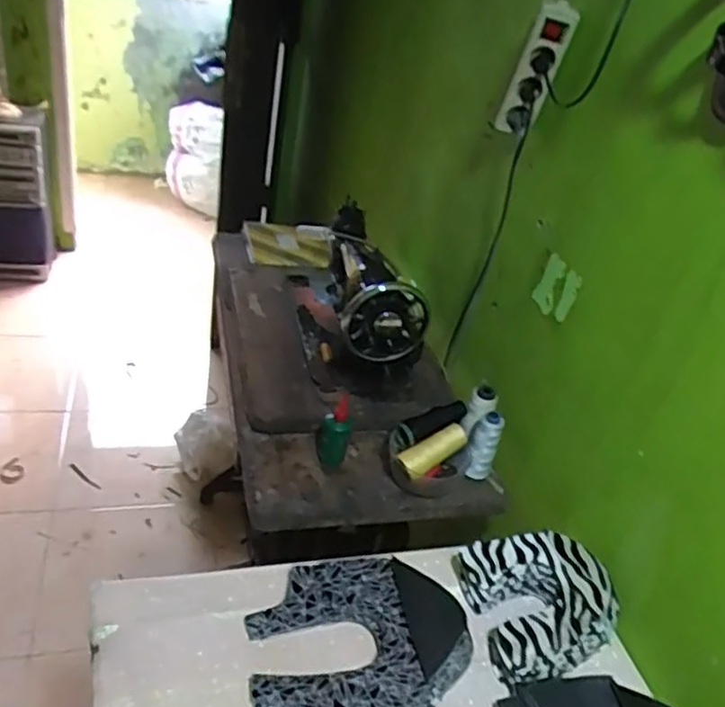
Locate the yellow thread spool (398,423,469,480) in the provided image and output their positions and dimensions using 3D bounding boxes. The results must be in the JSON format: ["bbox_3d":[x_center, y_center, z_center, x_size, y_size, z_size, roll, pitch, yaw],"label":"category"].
[{"bbox_3d":[0.107,0.148,0.978,0.125,0.047,0.036,-17,41,-30],"label":"yellow thread spool"}]

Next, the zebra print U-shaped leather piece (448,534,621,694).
[{"bbox_3d":[0.218,0.298,0.802,0.160,0.075,0.173,-1,36,-20],"label":"zebra print U-shaped leather piece"}]

